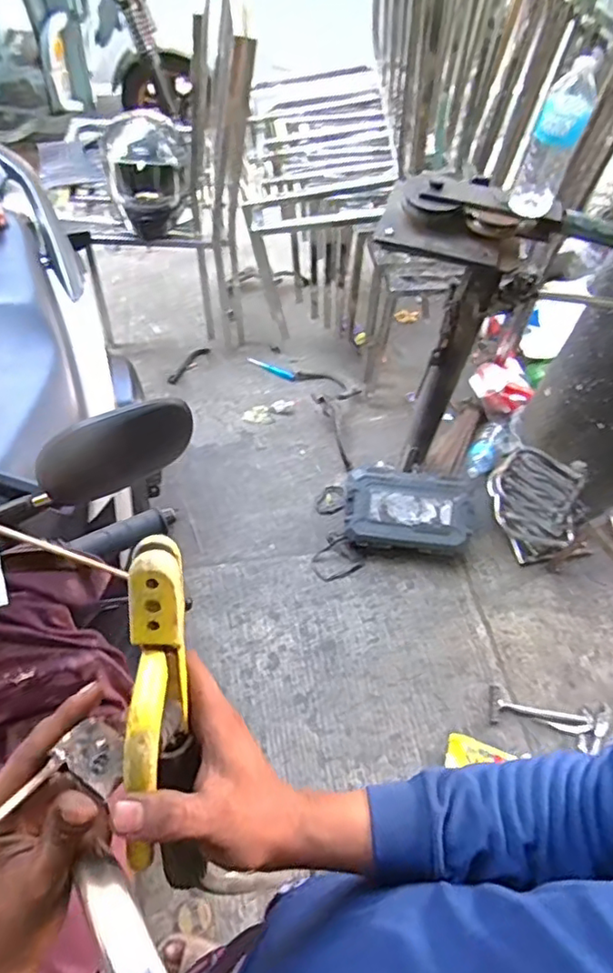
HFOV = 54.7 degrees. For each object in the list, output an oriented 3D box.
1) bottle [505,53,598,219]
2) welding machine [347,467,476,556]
[{"bbox_3d":[0.438,-0.615,1.051,0.085,0.265,0.066,21,57,8],"label":"bottle"},{"bbox_3d":[0.302,0.083,1.773,0.371,0.194,0.201,8,57,0],"label":"welding machine"}]

